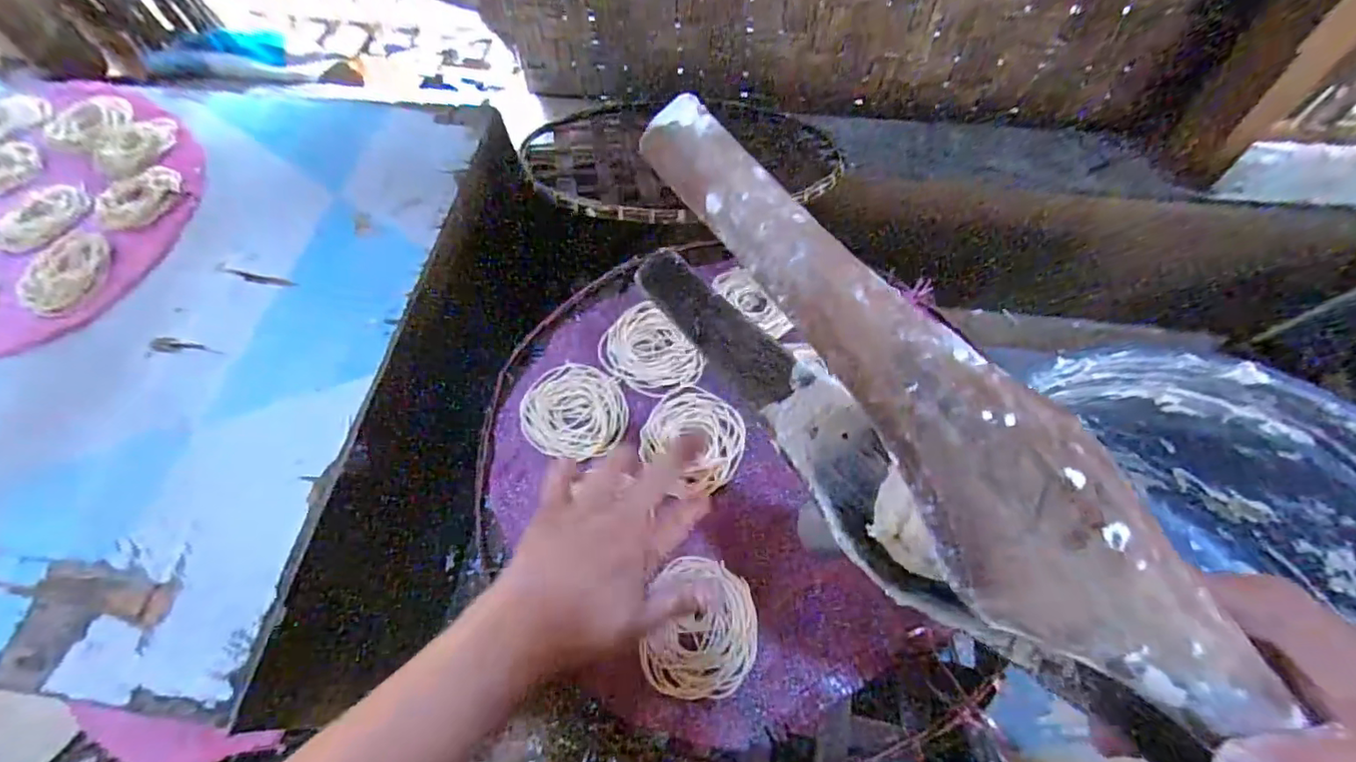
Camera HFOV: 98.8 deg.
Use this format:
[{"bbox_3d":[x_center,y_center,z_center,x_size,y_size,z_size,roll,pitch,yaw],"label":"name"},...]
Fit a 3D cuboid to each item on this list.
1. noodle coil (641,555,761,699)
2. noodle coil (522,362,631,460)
[{"bbox_3d":[0.015,0.149,0.355,0.065,0.007,0.078,4,62,5],"label":"noodle coil"},{"bbox_3d":[-0.077,0.021,0.429,0.072,0.004,0.077,-1,62,2],"label":"noodle coil"}]

